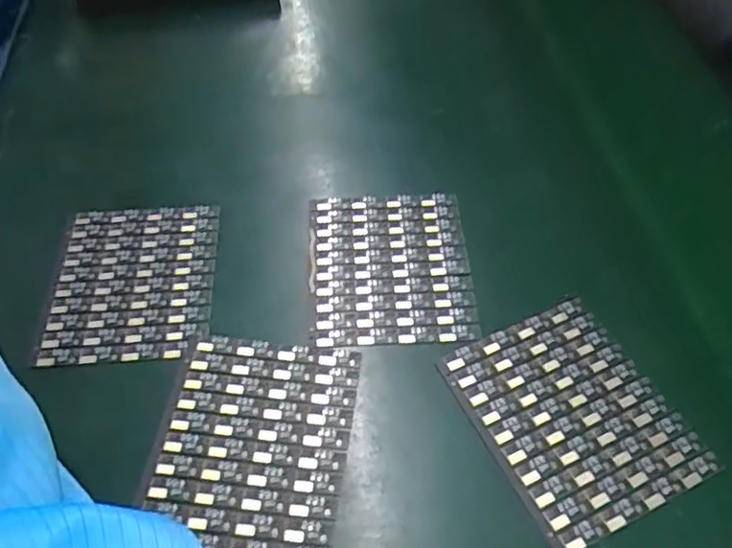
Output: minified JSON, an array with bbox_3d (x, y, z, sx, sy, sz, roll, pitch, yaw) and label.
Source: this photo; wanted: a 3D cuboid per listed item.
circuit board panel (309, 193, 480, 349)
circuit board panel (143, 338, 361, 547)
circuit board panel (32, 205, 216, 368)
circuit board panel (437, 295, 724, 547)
[{"bbox_3d":[0.013,-0.005,0.350,0.083,0.004,0.100,-2,52,-2],"label":"circuit board panel"},{"bbox_3d":[-0.048,0.074,0.288,0.080,0.004,0.100,5,52,3],"label":"circuit board panel"},{"bbox_3d":[-0.125,0.003,0.347,0.085,0.006,0.098,-3,52,-3],"label":"circuit board panel"},{"bbox_3d":[0.093,0.062,0.296,0.084,0.004,0.100,-21,55,-16],"label":"circuit board panel"}]

